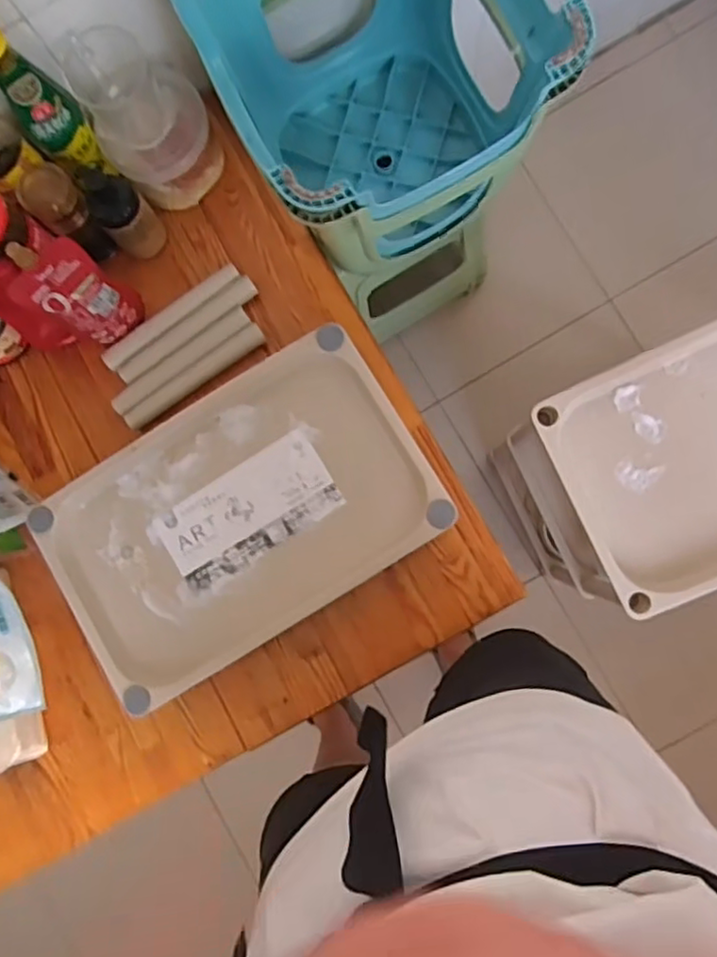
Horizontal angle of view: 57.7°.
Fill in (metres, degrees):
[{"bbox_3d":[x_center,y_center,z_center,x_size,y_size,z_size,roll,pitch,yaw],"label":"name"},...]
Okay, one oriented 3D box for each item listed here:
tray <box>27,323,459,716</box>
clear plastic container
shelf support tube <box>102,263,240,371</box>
[{"bbox_3d":[-0.142,0.043,0.789,0.441,0.059,0.282,-32,84,2],"label":"tray"},{"bbox_3d":[-0.247,-0.421,0.768,0.123,0.168,0.127,0,86,5],"label":"clear plastic container"},{"bbox_3d":[-0.237,-0.205,0.830,0.199,0.032,0.032,-37,84,1],"label":"shelf support tube"}]

